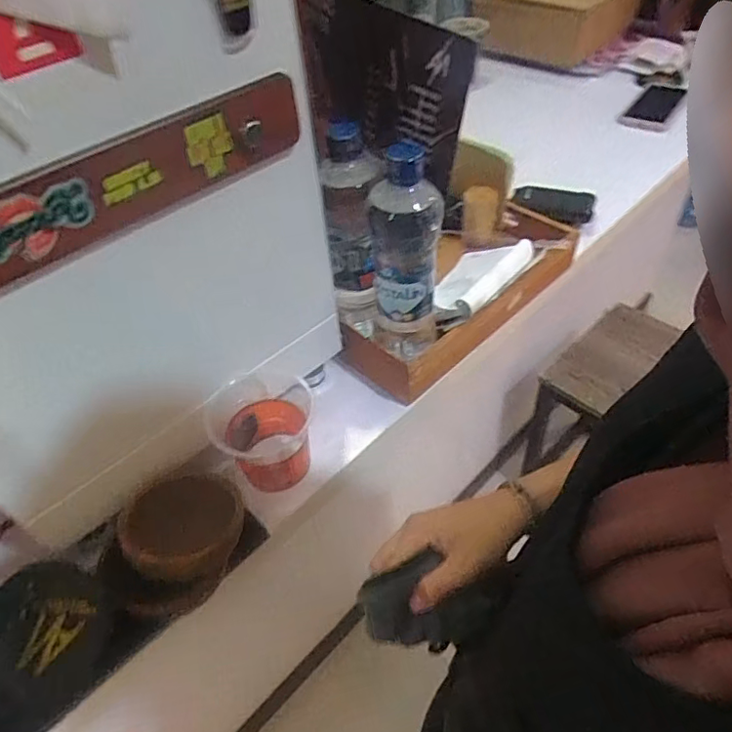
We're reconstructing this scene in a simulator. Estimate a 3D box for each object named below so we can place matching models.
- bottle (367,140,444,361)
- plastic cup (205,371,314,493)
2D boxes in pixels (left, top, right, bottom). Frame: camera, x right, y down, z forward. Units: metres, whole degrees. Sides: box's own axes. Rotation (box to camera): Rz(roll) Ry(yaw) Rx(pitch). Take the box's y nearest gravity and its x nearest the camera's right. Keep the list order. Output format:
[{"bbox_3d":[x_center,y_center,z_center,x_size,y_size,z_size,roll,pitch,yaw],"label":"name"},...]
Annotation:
[{"bbox_3d":[0.038,-0.102,0.523,0.063,0.209,0.075,-1,47,4],"label":"bottle"},{"bbox_3d":[-0.096,0.062,0.515,0.086,0.090,0.086,-3,47,3],"label":"plastic cup"}]

